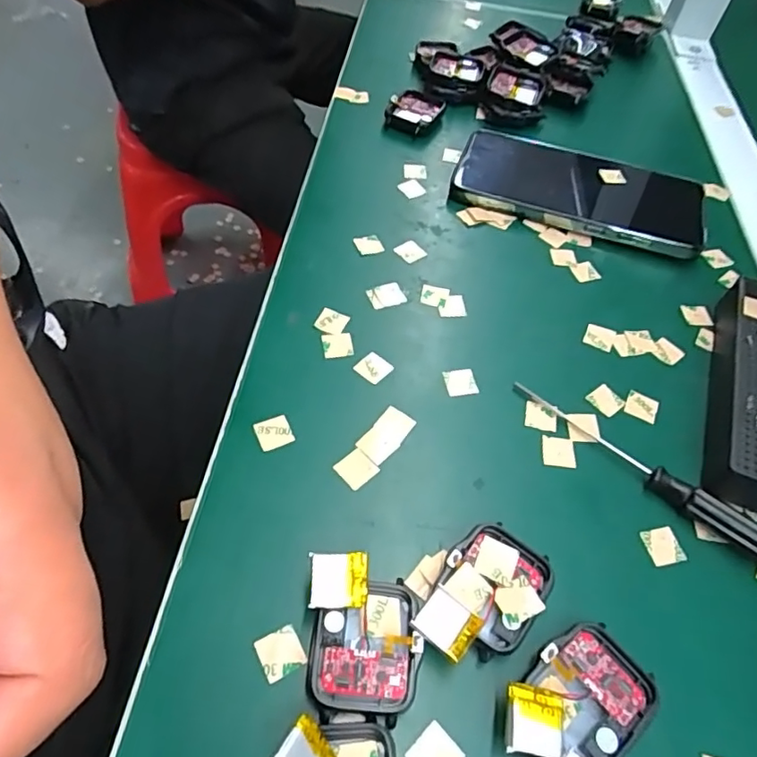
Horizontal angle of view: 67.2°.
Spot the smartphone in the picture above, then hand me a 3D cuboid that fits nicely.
[{"bbox_3d":[0.136,-0.126,0.382,0.164,0.016,0.077,21,54,7],"label":"smartphone"}]

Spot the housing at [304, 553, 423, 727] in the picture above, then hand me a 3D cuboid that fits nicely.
[{"bbox_3d":[-0.005,0.092,0.207,0.039,0.019,0.051,2,54,-6],"label":"housing"}]

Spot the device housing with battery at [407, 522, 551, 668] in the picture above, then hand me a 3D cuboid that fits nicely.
[{"bbox_3d":[0.041,0.084,0.219,0.037,0.016,0.057,39,58,19],"label":"device housing with battery"}]

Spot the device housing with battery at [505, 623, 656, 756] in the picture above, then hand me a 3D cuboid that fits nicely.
[{"bbox_3d":[0.070,0.115,0.200,0.055,0.019,0.037,-32,64,-26],"label":"device housing with battery"}]

